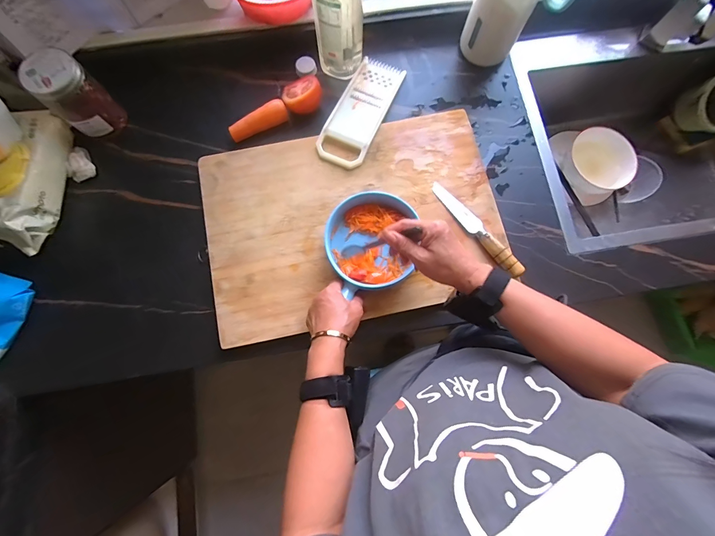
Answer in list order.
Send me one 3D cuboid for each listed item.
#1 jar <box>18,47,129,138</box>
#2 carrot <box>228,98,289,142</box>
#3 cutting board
[{"bbox_3d":[-0.473,-0.289,0.548,0.094,0.120,0.079,40,81,7],"label":"jar"},{"bbox_3d":[-0.179,-0.266,0.590,0.107,0.033,0.031,-24,79,-5],"label":"carrot"},{"bbox_3d":[-0.007,-0.084,0.562,0.489,0.024,0.333,-13,79,-3],"label":"cutting board"}]

